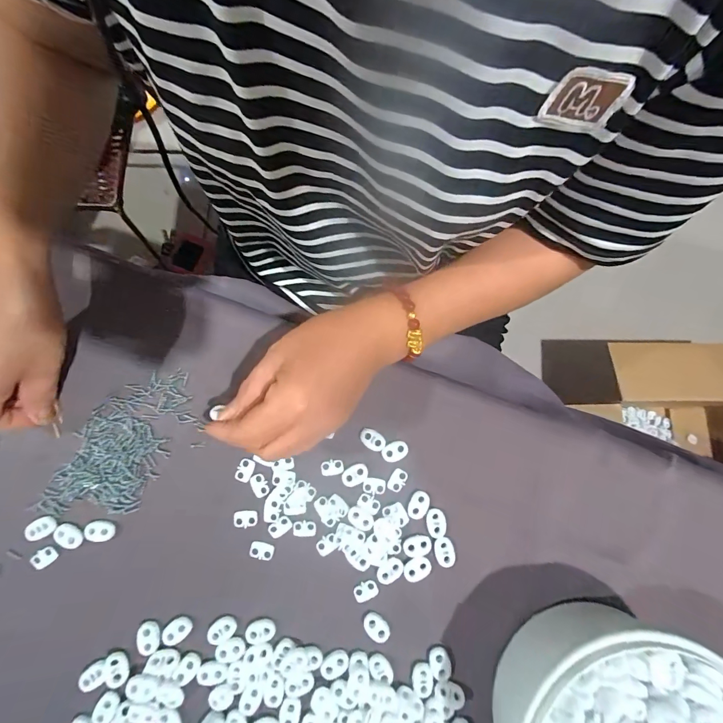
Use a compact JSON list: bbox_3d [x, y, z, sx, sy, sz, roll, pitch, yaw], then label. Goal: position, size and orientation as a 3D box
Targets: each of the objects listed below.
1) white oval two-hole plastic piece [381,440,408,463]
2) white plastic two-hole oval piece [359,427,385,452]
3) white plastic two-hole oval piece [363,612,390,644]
[{"bbox_3d":[0.028,0.076,0.304,0.022,0.004,0.016,-20,80,-5],"label":"white oval two-hole plastic piece"},{"bbox_3d":[0.009,0.066,0.305,0.022,0.004,0.015,40,80,6],"label":"white plastic two-hole oval piece"},{"bbox_3d":[0.011,0.205,0.279,0.017,0.004,0.022,-41,83,-9],"label":"white plastic two-hole oval piece"}]

